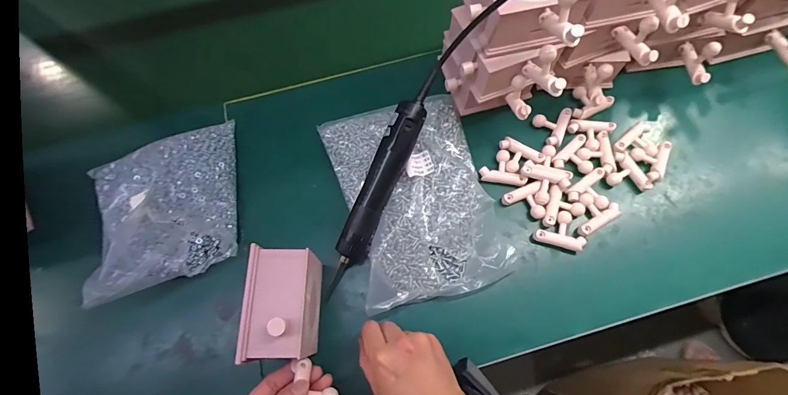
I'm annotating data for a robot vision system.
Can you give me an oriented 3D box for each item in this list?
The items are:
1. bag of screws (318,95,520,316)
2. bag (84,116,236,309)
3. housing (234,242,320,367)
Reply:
[{"bbox_3d":[0.032,-0.013,0.459,0.198,0.039,0.269,-17,69,-4],"label":"bag of screws"},{"bbox_3d":[-0.280,0.008,0.448,0.179,0.050,0.196,-21,69,-6],"label":"bag"},{"bbox_3d":[-0.110,0.109,0.375,0.054,0.101,0.100,1,69,3],"label":"housing"}]

